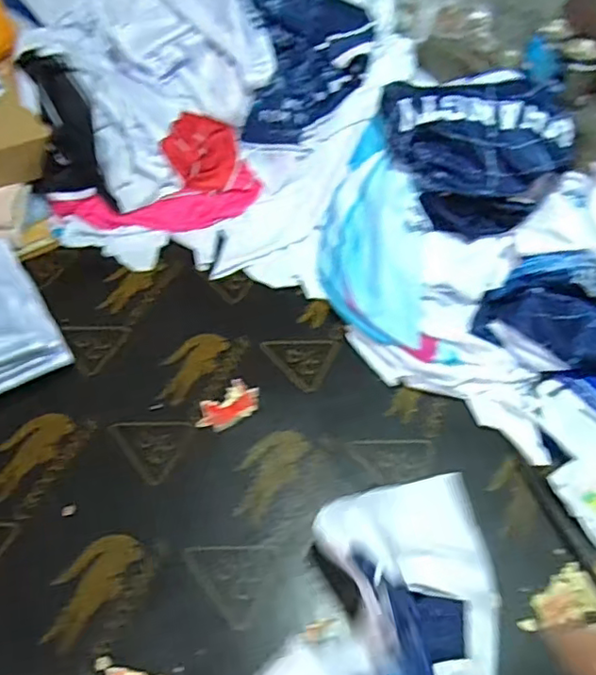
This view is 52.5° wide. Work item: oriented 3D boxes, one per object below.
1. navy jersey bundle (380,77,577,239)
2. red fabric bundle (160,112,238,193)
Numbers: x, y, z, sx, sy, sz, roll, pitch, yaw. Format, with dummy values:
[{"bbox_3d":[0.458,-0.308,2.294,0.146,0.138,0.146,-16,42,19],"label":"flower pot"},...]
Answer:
[{"bbox_3d":[0.211,-0.229,0.735,0.222,0.111,0.177,7,51,4],"label":"navy jersey bundle"},{"bbox_3d":[-0.137,-0.268,0.871,0.102,0.031,0.111,32,78,-17],"label":"red fabric bundle"}]

